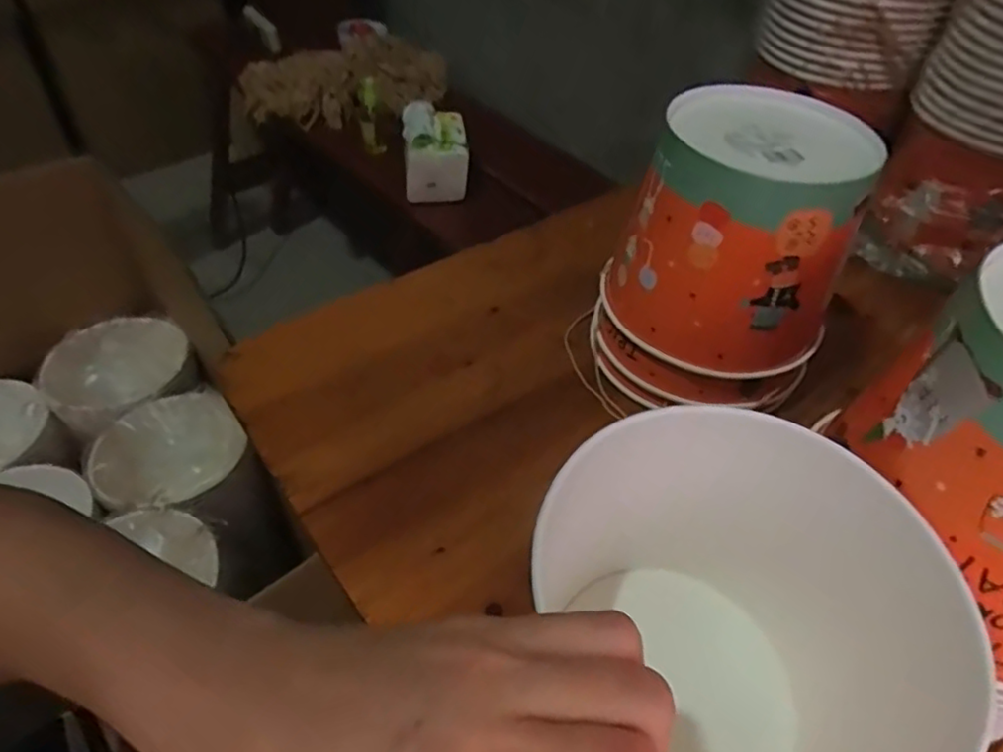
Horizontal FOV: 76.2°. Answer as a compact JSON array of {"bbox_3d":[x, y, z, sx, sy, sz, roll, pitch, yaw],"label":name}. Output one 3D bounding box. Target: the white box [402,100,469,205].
[{"bbox_3d":[-0.106,-0.356,1.018,0.100,0.112,0.116,-5,48,-9],"label":"white box"}]

